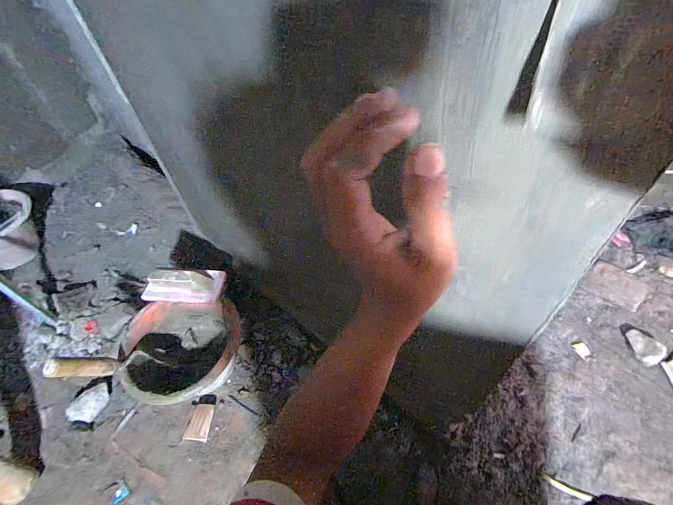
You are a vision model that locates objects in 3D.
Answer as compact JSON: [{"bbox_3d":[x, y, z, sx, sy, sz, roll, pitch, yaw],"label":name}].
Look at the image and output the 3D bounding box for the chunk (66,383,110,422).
[{"bbox_3d":[-0.584,0.357,0.822,0.061,0.026,0.093,27,57,25],"label":"chunk"}]

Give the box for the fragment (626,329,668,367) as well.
[{"bbox_3d":[0.737,0.223,0.832,0.054,0.032,0.088,-16,50,-8],"label":"fragment"}]

